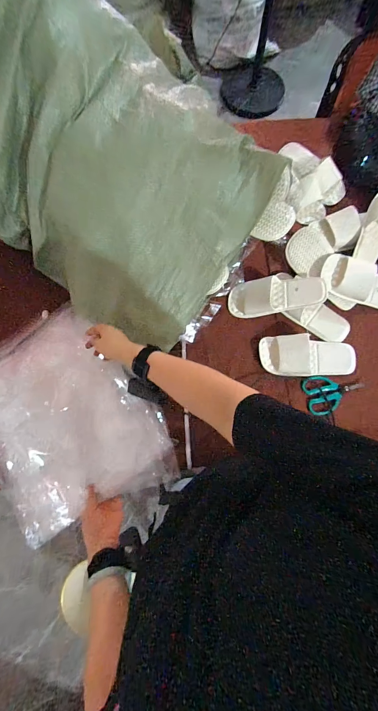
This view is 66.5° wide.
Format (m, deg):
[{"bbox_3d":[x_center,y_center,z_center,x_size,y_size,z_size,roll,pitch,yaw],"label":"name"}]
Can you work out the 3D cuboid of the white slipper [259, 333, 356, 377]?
[{"bbox_3d":[0.289,0.000,0.689,0.222,0.049,0.093,1,77,0],"label":"white slipper"}]

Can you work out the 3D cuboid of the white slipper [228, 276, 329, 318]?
[{"bbox_3d":[0.216,-0.148,0.715,0.232,0.055,0.092,-6,76,12],"label":"white slipper"}]

